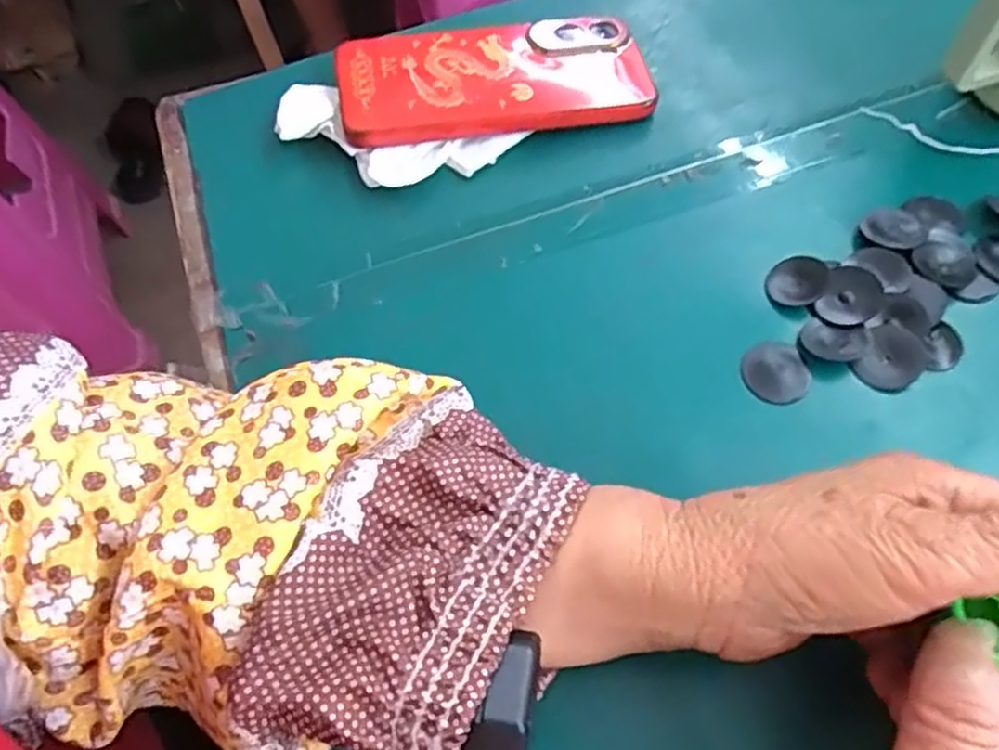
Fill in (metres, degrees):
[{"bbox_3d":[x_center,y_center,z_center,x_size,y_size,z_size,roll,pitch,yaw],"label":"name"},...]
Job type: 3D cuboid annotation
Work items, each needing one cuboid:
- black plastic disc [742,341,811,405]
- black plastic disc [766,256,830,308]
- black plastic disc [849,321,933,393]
[{"bbox_3d":[0.117,-0.002,0.304,0.028,0.005,0.027,-1,62,1],"label":"black plastic disc"},{"bbox_3d":[0.135,-0.044,0.325,0.024,0.006,0.028,20,64,12],"label":"black plastic disc"},{"bbox_3d":[0.165,-0.008,0.304,0.031,0.005,0.026,-26,64,-12],"label":"black plastic disc"}]

